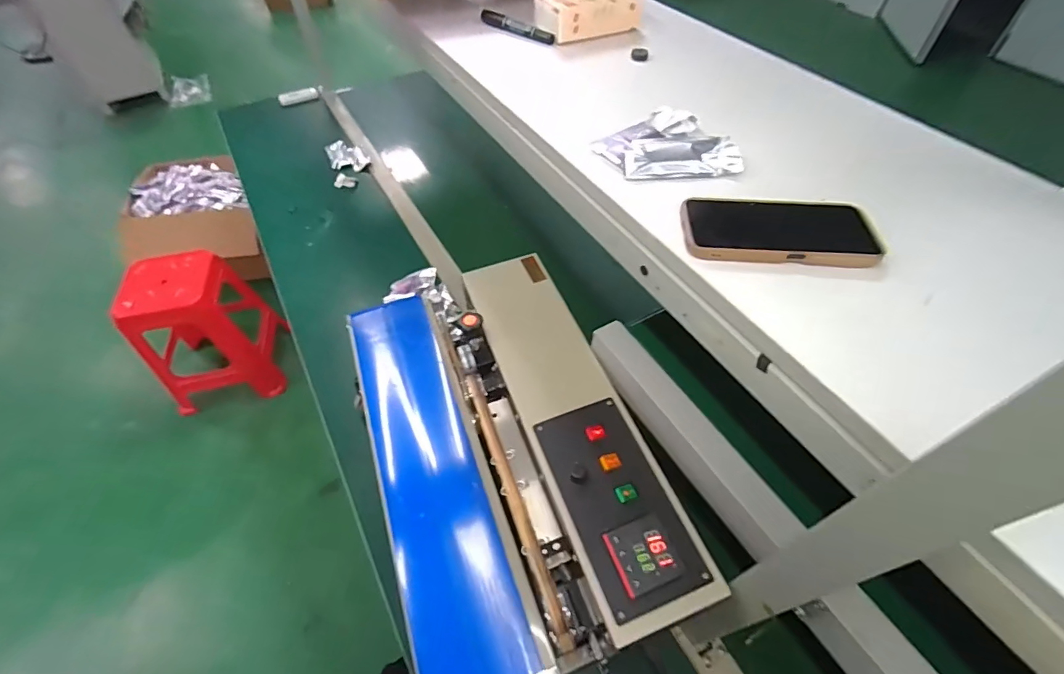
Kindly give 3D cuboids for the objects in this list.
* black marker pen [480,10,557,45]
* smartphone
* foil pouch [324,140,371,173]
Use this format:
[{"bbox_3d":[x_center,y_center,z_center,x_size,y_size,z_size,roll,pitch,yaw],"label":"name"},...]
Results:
[{"bbox_3d":[-0.023,-0.472,0.718,0.136,0.018,0.014,31,60,22],"label":"black marker pen"},{"bbox_3d":[0.222,-0.101,0.432,0.163,0.013,0.089,3,53,4],"label":"smartphone"},{"bbox_3d":[-0.567,-0.556,1.449,0.107,0.020,0.160,-23,56,-15],"label":"foil pouch"}]

